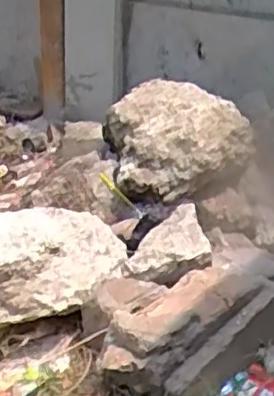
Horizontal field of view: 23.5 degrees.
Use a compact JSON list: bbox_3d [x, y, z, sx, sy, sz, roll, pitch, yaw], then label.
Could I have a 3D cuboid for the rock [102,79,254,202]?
[{"bbox_3d":[0.096,-0.164,1.593,0.313,0.171,0.362,-3,28,-10],"label":"rock"}]

